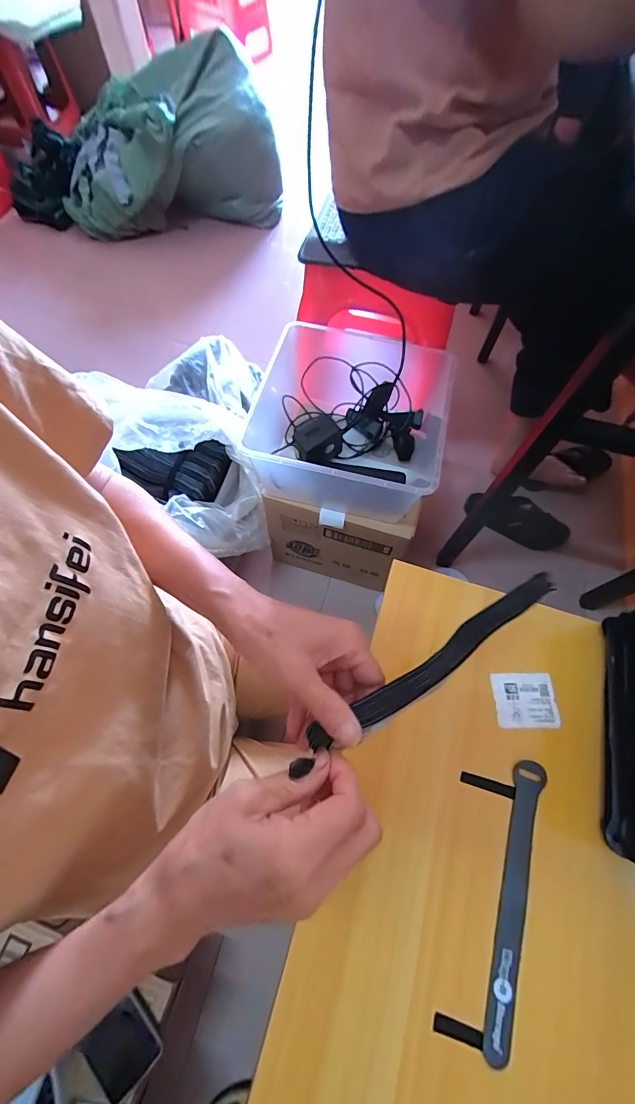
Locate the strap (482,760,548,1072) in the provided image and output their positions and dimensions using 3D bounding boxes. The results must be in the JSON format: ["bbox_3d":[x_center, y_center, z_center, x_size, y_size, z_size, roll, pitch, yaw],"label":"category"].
[{"bbox_3d":[0.159,0.275,0.319,0.022,0.010,0.196,18,66,7],"label":"strap"}]

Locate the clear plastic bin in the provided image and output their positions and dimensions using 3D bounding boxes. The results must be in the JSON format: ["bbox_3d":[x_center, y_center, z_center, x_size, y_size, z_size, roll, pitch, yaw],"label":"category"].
[{"bbox_3d":[0.065,-0.228,0.717,0.314,0.148,0.294,12,66,5],"label":"clear plastic bin"}]

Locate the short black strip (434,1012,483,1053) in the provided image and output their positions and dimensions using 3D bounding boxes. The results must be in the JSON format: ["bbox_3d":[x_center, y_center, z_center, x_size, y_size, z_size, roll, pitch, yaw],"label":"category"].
[{"bbox_3d":[0.101,0.346,0.287,0.033,0.004,0.010,16,66,7],"label":"short black strip"}]

